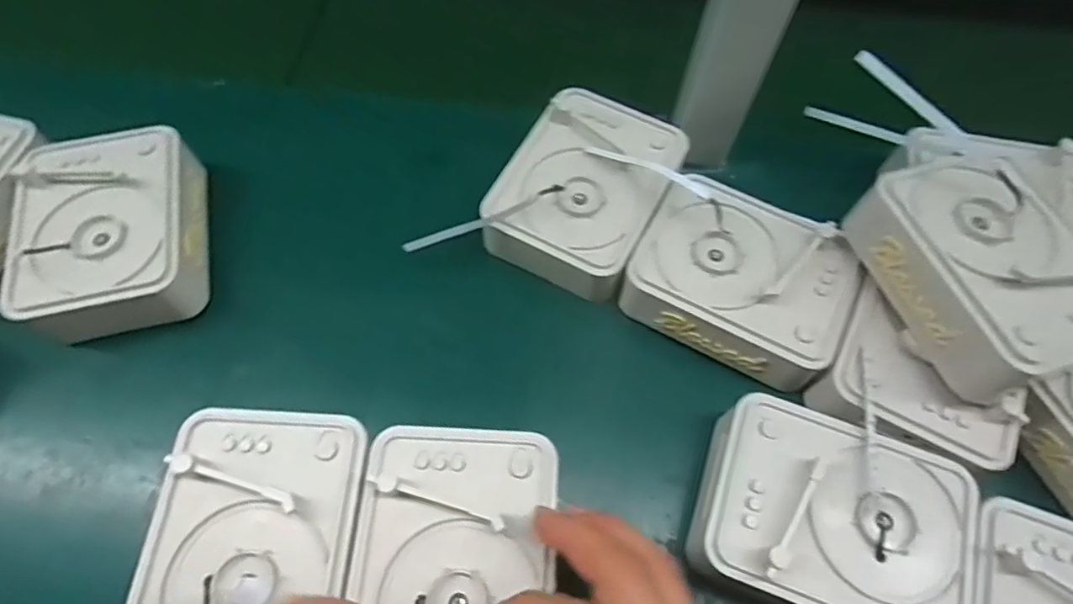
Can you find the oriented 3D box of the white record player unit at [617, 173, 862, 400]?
[{"bbox_3d":[0.126,-0.016,0.375,0.127,0.040,0.100,27,67,11],"label":"white record player unit"}]

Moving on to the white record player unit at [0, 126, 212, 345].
[{"bbox_3d":[-0.269,-0.044,0.390,0.101,0.052,0.126,-12,63,-8],"label":"white record player unit"}]

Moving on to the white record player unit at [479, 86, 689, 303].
[{"bbox_3d":[0.032,-0.073,0.410,0.100,0.053,0.131,27,67,11],"label":"white record player unit"}]

